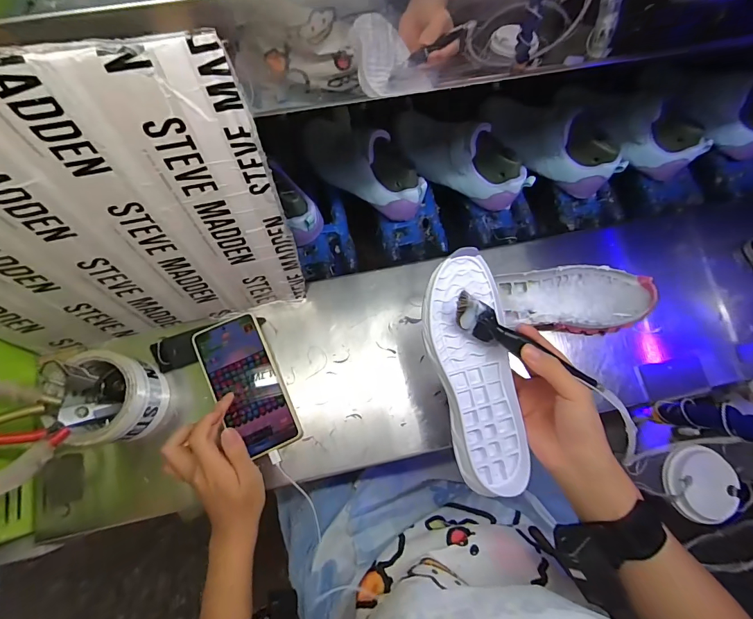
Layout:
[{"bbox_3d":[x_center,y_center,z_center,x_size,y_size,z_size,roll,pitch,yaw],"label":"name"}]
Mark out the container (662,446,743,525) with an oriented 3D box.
[{"bbox_3d":[0.396,0.214,0.477,0.077,0.019,0.086,-5,70,-1],"label":"container"}]

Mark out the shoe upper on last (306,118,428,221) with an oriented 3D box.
[{"bbox_3d":[-0.016,-0.210,0.561,0.202,0.089,0.076,34,74,12],"label":"shoe upper on last"}]

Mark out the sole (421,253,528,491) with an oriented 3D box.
[{"bbox_3d":[0.094,0.055,0.371,0.081,0.033,0.218,-10,82,-5],"label":"sole"}]

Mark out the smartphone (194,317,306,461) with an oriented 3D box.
[{"bbox_3d":[-0.153,0.090,0.474,0.078,0.010,0.166,-28,81,-9],"label":"smartphone"}]

